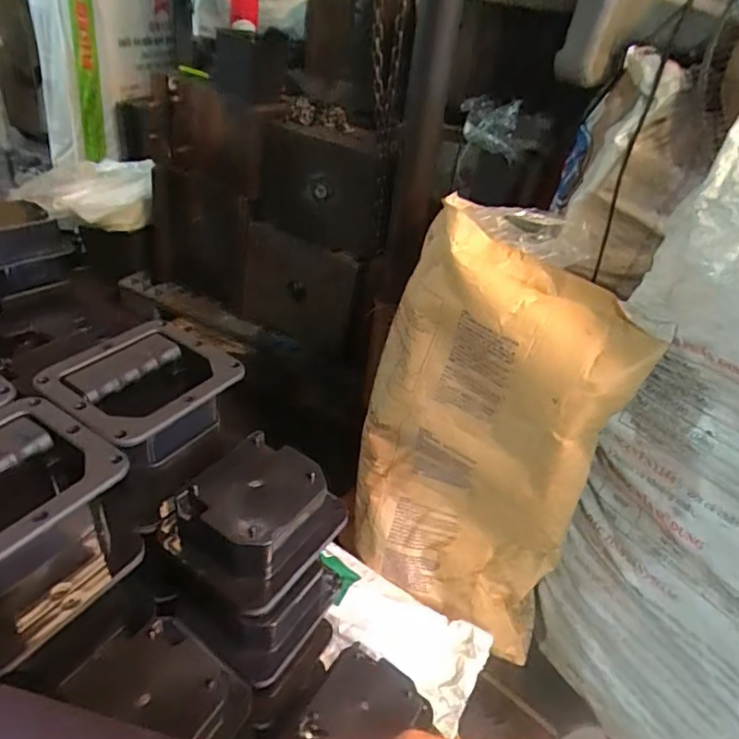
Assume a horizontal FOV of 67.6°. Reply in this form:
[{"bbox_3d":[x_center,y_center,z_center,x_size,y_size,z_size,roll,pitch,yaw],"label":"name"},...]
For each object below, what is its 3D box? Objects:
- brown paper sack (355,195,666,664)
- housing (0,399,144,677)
[{"bbox_3d":[0.139,0.115,0.799,0.356,0.532,0.161,26,40,23],"label":"brown paper sack"},{"bbox_3d":[-0.284,0.125,0.440,0.134,0.122,0.147,26,40,23],"label":"housing"}]

